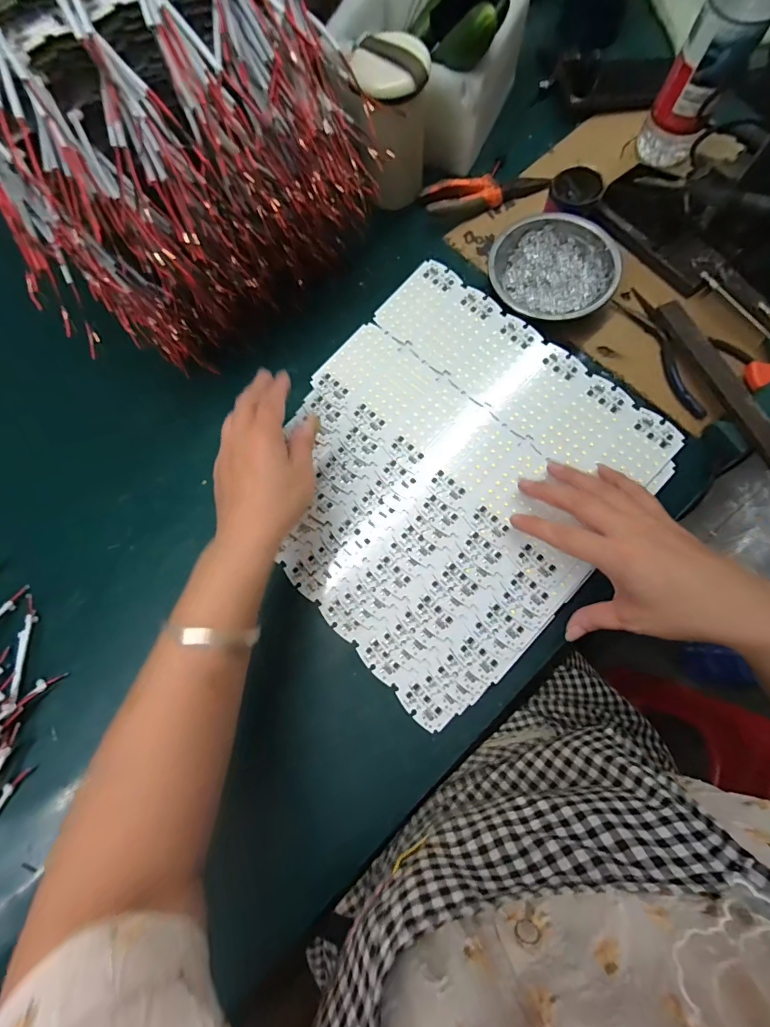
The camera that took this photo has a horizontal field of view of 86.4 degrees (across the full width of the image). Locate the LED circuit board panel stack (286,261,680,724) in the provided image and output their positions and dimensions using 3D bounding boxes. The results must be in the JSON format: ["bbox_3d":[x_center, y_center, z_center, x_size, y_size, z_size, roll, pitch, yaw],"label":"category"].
[{"bbox_3d":[0.048,-0.037,0.378,0.298,0.007,0.323,43,89,12],"label":"LED circuit board panel stack"}]

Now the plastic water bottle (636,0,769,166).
[{"bbox_3d":[0.316,-0.446,0.377,0.064,0.223,0.073,26,76,8],"label":"plastic water bottle"}]

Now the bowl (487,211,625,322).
[{"bbox_3d":[0.171,-0.252,0.427,0.117,0.034,0.120,0,74,1],"label":"bowl"}]

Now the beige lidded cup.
[{"bbox_3d":[0.011,-0.395,0.432,0.066,0.122,0.085,-12,74,-2],"label":"beige lidded cup"}]

